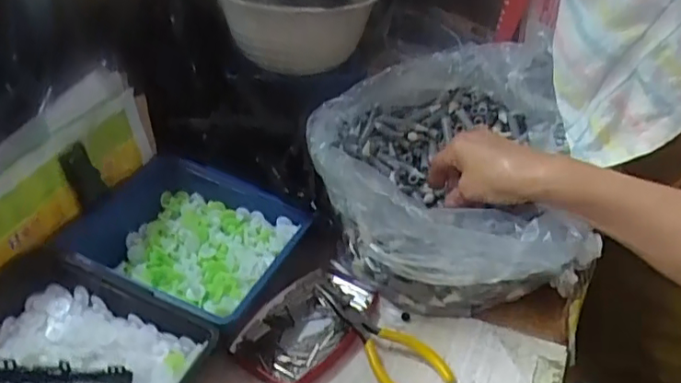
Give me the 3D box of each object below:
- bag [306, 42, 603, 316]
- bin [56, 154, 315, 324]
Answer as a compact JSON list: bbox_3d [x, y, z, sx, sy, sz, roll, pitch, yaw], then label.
[{"bbox_3d":[0.090,-0.021,0.521,0.223,0.138,0.235,2,39,-6],"label":"bag"},{"bbox_3d":[-0.134,0.041,0.509,0.167,0.053,0.143,17,40,23],"label":"bin"}]

